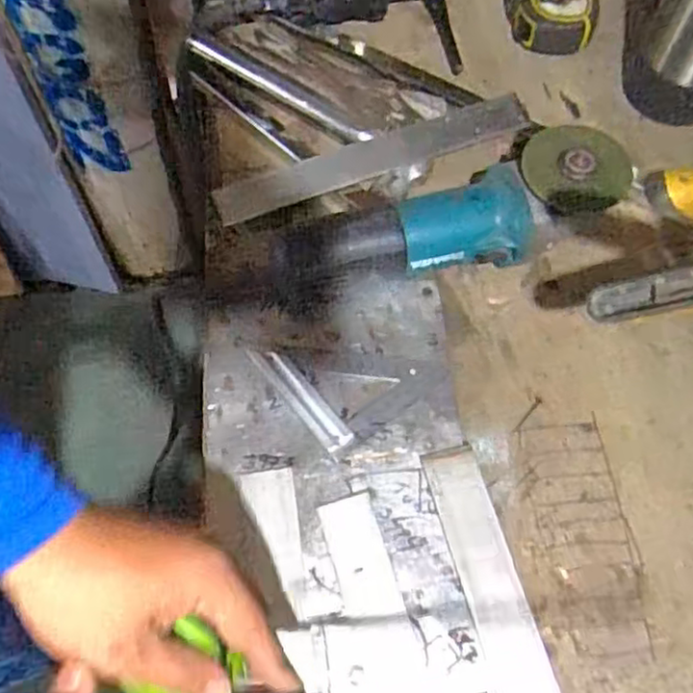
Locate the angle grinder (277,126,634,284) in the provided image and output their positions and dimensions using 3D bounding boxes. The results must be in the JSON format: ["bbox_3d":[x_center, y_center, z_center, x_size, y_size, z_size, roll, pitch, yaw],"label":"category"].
[{"bbox_3d":[0.080,-0.097,0.560,0.263,0.091,0.073,-15,66,-8],"label":"angle grinder"}]

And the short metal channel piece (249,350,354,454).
[{"bbox_3d":[-0.035,0.037,0.540,0.023,0.007,0.105,-36,68,-17],"label":"short metal channel piece"}]

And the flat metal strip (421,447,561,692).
[{"bbox_3d":[0.099,0.165,0.476,0.039,0.005,0.196,-19,65,4],"label":"flat metal strip"}]

